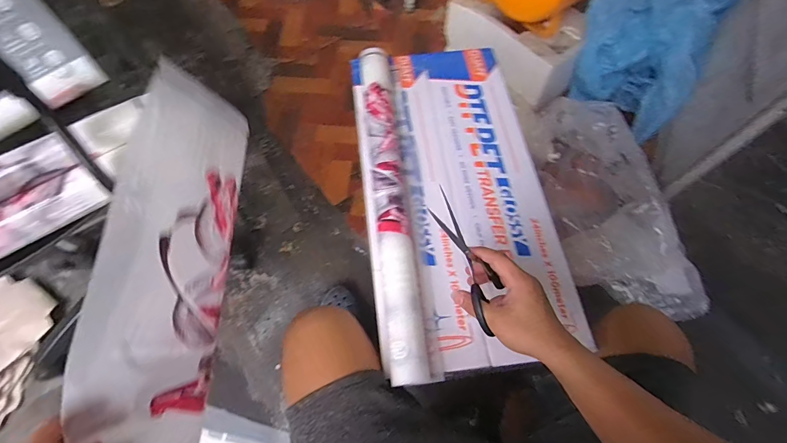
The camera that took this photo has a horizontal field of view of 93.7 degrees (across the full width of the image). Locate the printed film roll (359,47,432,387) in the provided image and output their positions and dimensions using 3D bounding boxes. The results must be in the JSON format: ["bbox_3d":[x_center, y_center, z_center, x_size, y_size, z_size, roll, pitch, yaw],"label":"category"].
[{"bbox_3d":[-0.008,-0.065,0.596,0.066,0.049,0.605,-5,64,-4],"label":"printed film roll"}]

